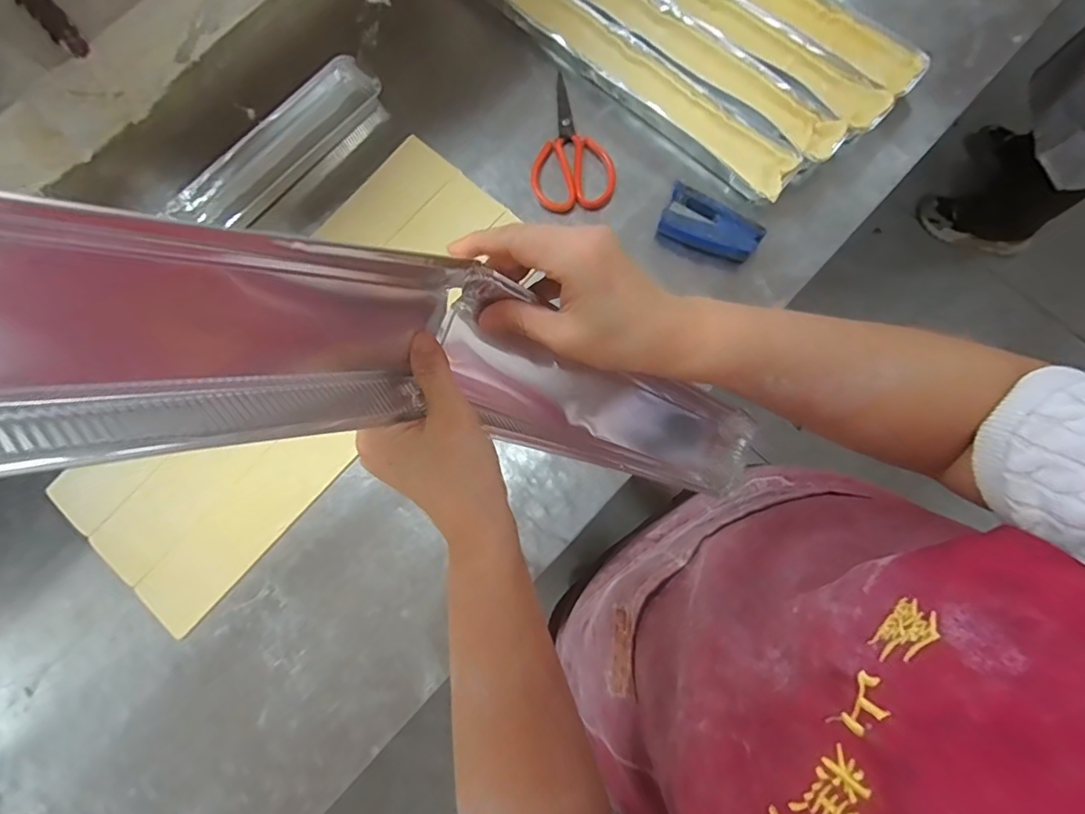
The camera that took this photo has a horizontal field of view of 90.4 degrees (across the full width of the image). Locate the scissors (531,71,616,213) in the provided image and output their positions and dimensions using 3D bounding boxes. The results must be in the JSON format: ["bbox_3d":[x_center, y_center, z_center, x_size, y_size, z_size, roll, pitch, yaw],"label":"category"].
[{"bbox_3d":[0.036,-0.330,0.674,0.101,0.008,0.181,-1,79,1],"label":"scissors"}]

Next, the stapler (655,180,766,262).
[{"bbox_3d":[0.196,-0.211,0.631,0.110,0.042,0.055,26,81,6],"label":"stapler"}]

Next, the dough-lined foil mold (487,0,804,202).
[{"bbox_3d":[0.081,-0.445,0.682,0.550,0.030,0.068,42,82,8],"label":"dough-lined foil mold"}]

